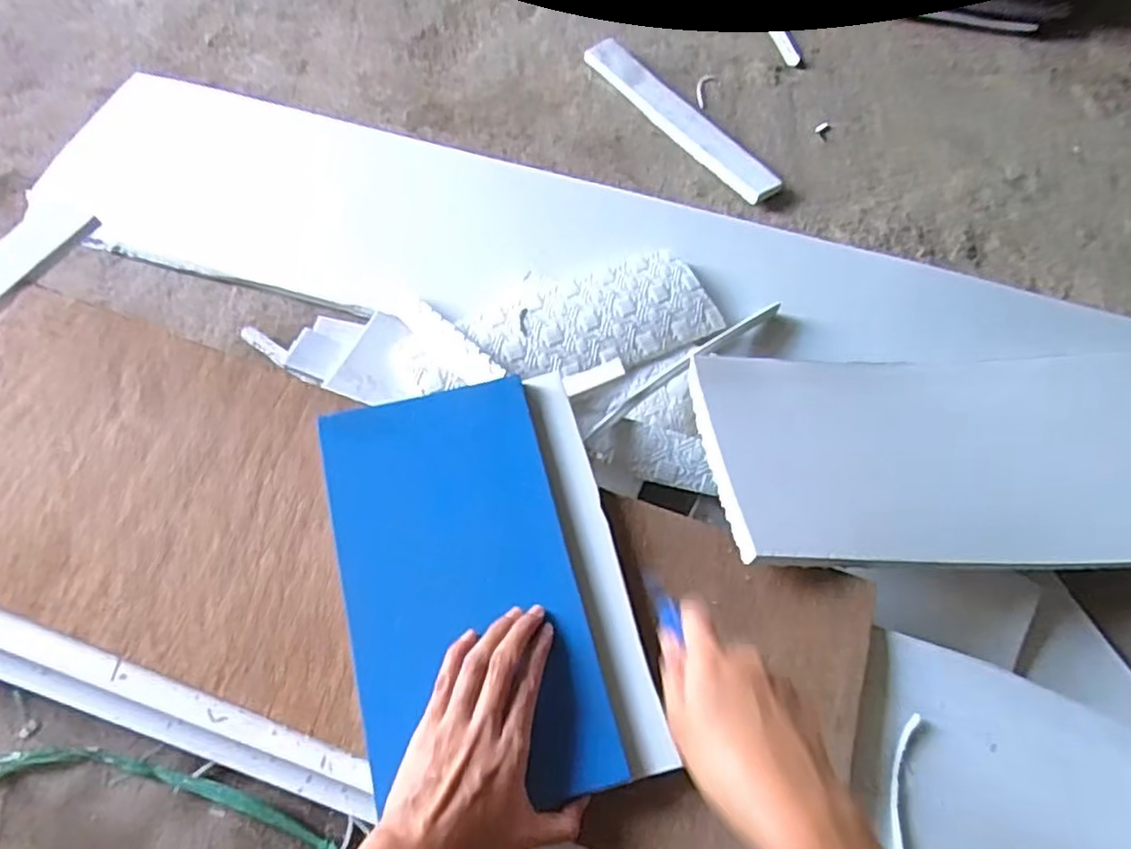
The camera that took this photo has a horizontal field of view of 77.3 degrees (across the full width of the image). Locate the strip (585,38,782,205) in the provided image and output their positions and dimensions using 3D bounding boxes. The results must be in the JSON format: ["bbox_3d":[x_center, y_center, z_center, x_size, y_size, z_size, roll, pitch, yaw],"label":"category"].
[{"bbox_3d":[0.130,-0.350,0.814,0.048,0.019,0.287,-37,71,-19],"label":"strip"}]

